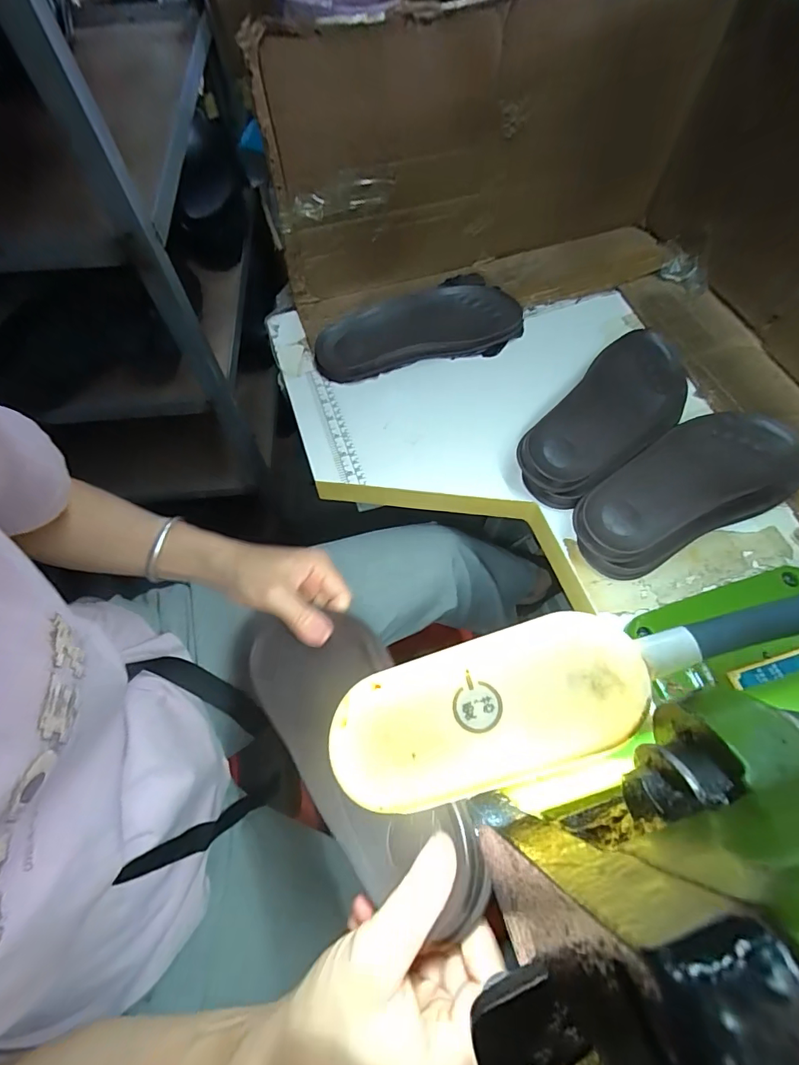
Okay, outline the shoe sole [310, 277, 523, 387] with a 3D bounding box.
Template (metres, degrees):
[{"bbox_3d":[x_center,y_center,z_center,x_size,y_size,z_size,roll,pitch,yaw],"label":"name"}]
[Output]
[{"bbox_3d":[0.022,-0.248,0.545,0.249,0.031,0.105,-15,65,-6],"label":"shoe sole"}]

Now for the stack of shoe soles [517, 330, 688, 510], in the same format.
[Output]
[{"bbox_3d":[0.224,-0.123,0.475,0.103,0.045,0.260,38,71,17],"label":"stack of shoe soles"}]

